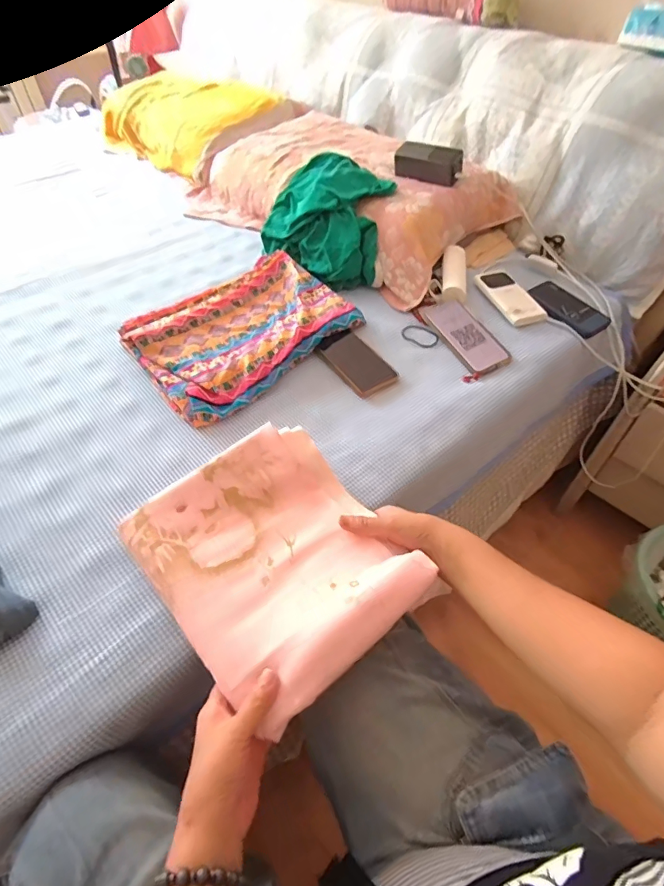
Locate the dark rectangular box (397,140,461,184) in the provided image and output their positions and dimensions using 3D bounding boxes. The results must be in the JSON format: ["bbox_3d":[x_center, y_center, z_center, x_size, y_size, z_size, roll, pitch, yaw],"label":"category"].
[{"bbox_3d":[0.188,-0.552,0.898,0.131,0.052,0.046,30,56,23],"label":"dark rectangular box"}]

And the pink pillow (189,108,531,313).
[{"bbox_3d":[0.012,-0.563,1.008,0.420,0.119,0.679,-37,59,-27],"label":"pink pillow"}]

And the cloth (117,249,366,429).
[{"bbox_3d":[-0.150,-0.199,0.771,0.258,0.044,0.365,35,58,26],"label":"cloth"}]

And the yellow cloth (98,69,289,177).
[{"bbox_3d":[-0.424,-0.932,1.316,0.324,0.160,0.541,-36,58,-27],"label":"yellow cloth"}]

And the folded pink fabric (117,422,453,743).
[{"bbox_3d":[-0.063,0.113,0.484,0.228,0.035,0.275,-32,57,-25],"label":"folded pink fabric"}]

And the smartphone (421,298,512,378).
[{"bbox_3d":[0.226,-0.185,0.783,0.084,0.016,0.170,-28,66,-15],"label":"smartphone"}]

